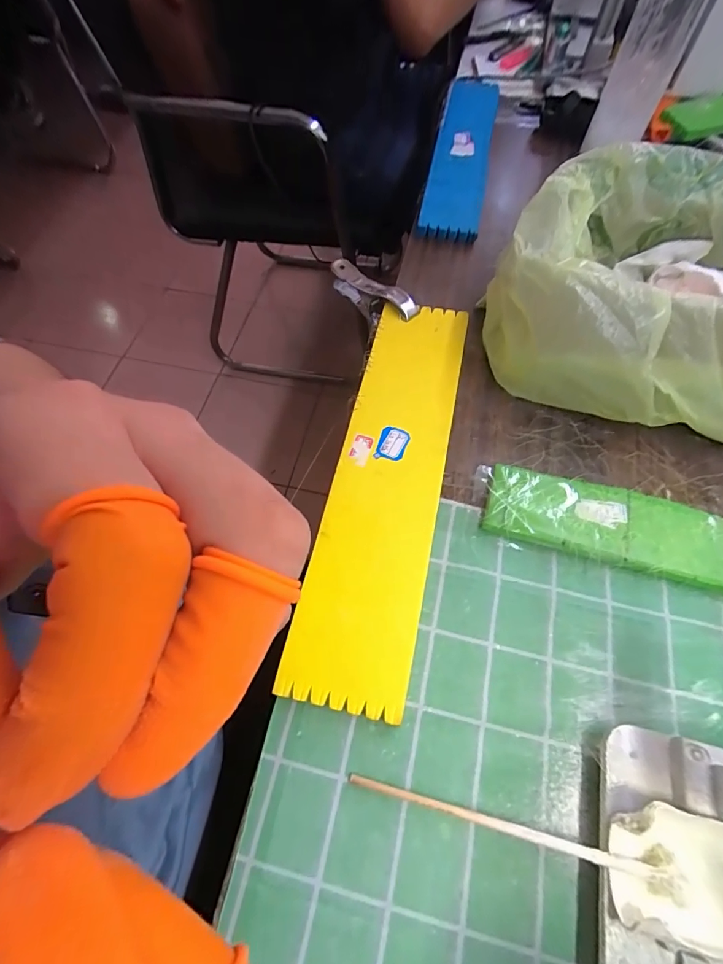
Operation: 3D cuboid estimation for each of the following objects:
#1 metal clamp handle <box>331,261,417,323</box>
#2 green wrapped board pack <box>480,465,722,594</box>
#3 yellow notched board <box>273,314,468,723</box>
[{"bbox_3d":[0.013,-0.196,0.439,0.021,0.026,0.119,-35,67,-16],"label":"metal clamp handle"},{"bbox_3d":[0.182,0.031,0.318,0.179,0.015,0.058,13,63,8],"label":"green wrapped board pack"},{"bbox_3d":[0.022,-0.014,0.336,0.078,0.006,0.336,10,63,8],"label":"yellow notched board"}]

